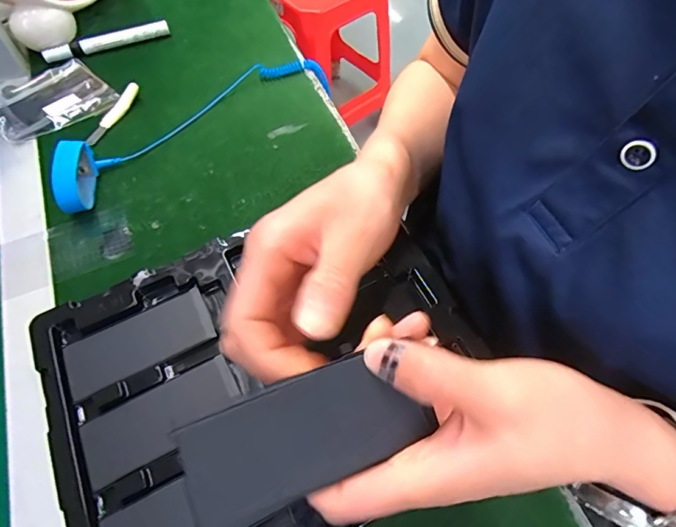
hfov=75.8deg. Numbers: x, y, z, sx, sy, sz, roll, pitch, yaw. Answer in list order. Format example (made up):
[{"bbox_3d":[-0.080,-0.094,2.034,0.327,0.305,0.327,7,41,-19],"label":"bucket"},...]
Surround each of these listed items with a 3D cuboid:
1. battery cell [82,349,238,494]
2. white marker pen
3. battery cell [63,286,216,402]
[{"bbox_3d":[-0.112,0.098,0.276,0.098,0.004,0.042,-26,64,-14],"label":"battery cell"},{"bbox_3d":[-0.271,-0.262,0.512,0.141,0.018,0.013,-24,63,-13],"label":"white marker pen"},{"bbox_3d":[-0.139,0.055,0.303,0.097,0.005,0.043,-26,64,-14],"label":"battery cell"}]

